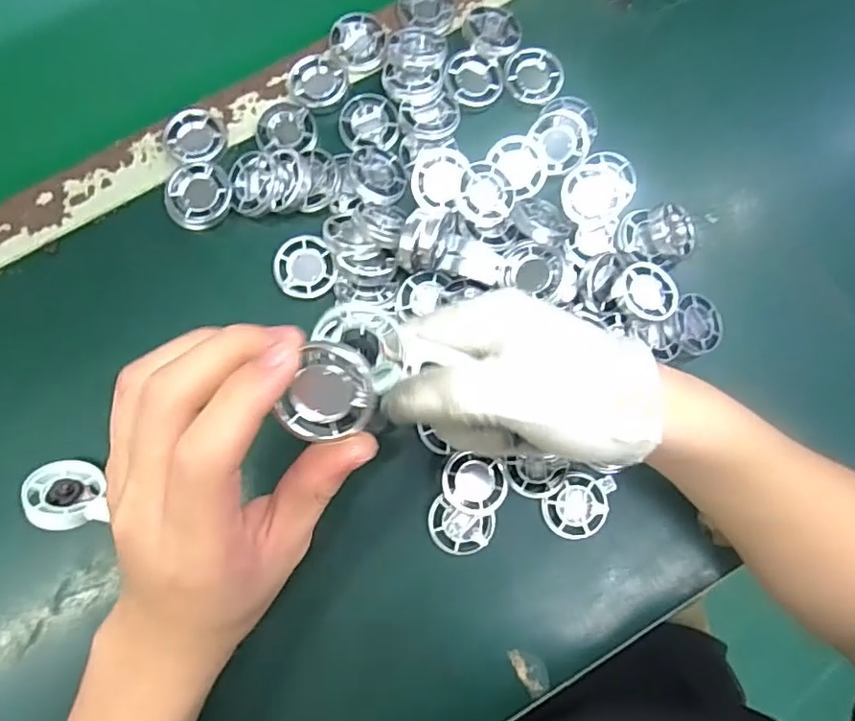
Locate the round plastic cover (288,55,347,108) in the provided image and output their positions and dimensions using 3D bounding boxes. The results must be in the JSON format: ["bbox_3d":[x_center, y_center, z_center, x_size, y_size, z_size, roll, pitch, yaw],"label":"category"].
[{"bbox_3d":[-0.073,-0.186,0.388,0.038,0.012,0.041,0,83,-3],"label":"round plastic cover"}]

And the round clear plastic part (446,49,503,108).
[{"bbox_3d":[0.031,-0.186,0.388,0.036,0.014,0.038,0,83,-3],"label":"round clear plastic part"}]

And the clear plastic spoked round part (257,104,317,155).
[{"bbox_3d":[-0.091,-0.150,0.381,0.036,0.016,0.033,0,81,-2],"label":"clear plastic spoked round part"}]

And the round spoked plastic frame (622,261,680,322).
[{"bbox_3d":[0.138,-0.042,0.362,0.034,0.014,0.038,-32,86,-6],"label":"round spoked plastic frame"}]

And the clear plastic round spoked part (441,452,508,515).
[{"bbox_3d":[0.028,0.074,0.350,0.039,0.011,0.035,15,82,-1],"label":"clear plastic round spoked part"}]

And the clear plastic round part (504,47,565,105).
[{"bbox_3d":[0.071,-0.189,0.387,0.037,0.005,0.035,0,101,-2],"label":"clear plastic round part"}]

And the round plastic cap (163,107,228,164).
[{"bbox_3d":[-0.151,-0.146,0.379,0.039,0.013,0.039,0,83,-3],"label":"round plastic cap"}]

